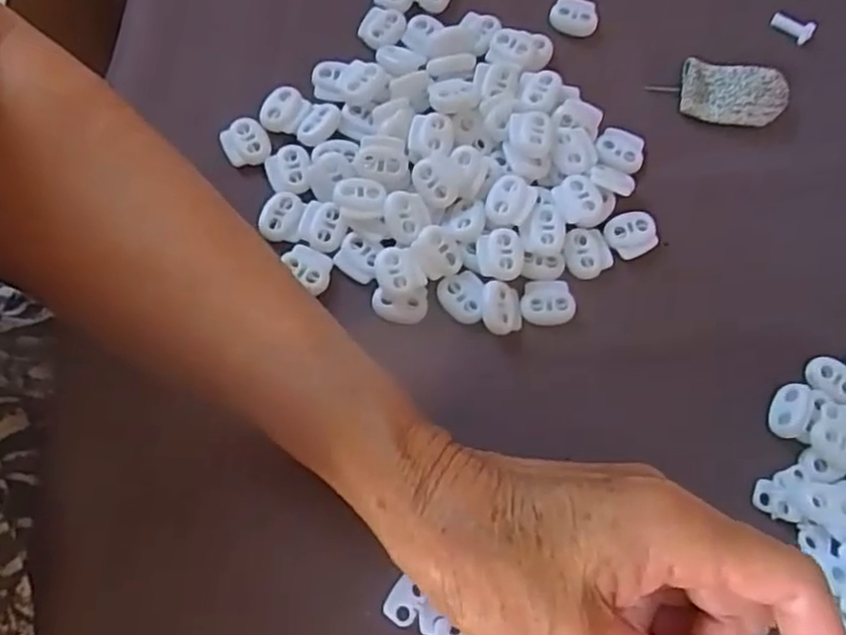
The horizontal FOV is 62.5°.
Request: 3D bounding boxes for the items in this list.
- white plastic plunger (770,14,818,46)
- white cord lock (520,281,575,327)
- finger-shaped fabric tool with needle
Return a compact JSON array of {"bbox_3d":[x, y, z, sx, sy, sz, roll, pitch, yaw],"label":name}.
[{"bbox_3d":[0.176,-0.139,0.333,0.019,0.009,0.008,34,75,8],"label":"white plastic plunger"},{"bbox_3d":[0.052,-0.006,0.286,0.021,0.004,0.018,2,73,-1],"label":"white cord lock"},{"bbox_3d":[0.136,-0.104,0.317,0.056,0.013,0.028,13,73,2],"label":"finger-shaped fabric tool with needle"}]

